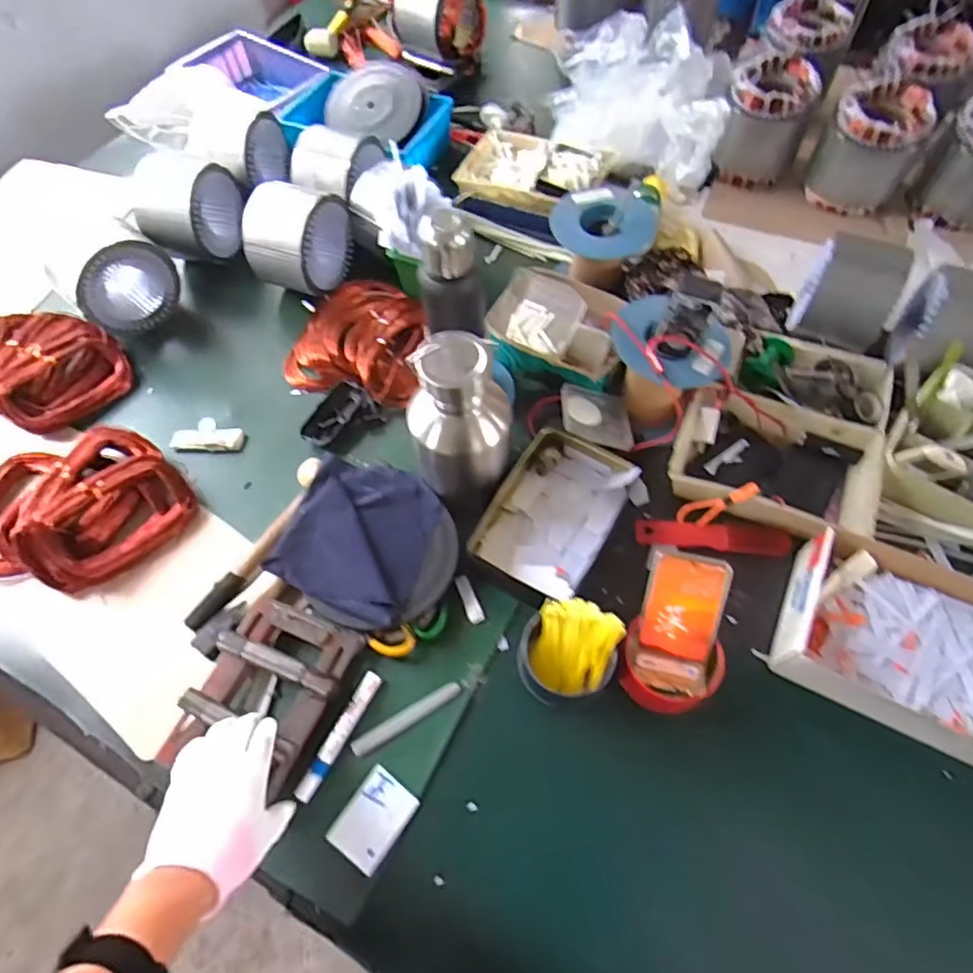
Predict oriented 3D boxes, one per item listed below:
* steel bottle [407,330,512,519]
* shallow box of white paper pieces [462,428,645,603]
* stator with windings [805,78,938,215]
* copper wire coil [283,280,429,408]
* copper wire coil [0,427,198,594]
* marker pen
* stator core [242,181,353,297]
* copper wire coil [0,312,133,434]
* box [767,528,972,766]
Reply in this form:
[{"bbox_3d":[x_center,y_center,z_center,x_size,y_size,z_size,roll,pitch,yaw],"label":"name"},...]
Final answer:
[{"bbox_3d":[-0.029,-0.068,0.680,0.107,0.219,0.105,-1,62,2],"label":"steel bottle"},{"bbox_3d":[0.085,0.039,0.729,0.148,0.050,0.224,27,66,16],"label":"shallow box of white paper pieces"},{"bbox_3d":[0.673,-0.592,1.004,0.152,0.144,0.141,27,66,15],"label":"stator with windings"},{"bbox_3d":[-0.191,-0.238,0.902,0.219,0.058,0.209,-1,62,2],"label":"copper wire coil"},{"bbox_3d":[-0.550,0.023,0.770,0.291,0.057,0.222,9,62,7],"label":"copper wire coil"},{"bbox_3d":[-0.162,0.274,0.630,0.021,0.013,0.142,25,65,15],"label":"marker pen"},{"bbox_3d":[-0.306,-0.399,0.926,0.121,0.130,0.142,12,63,8],"label":"stator core"},{"bbox_3d":[-0.701,-0.183,0.891,0.263,0.062,0.201,11,63,8],"label":"copper wire coil"},{"bbox_3d":[0.474,0.170,0.637,0.253,0.066,0.196,24,65,14],"label":"box"}]

